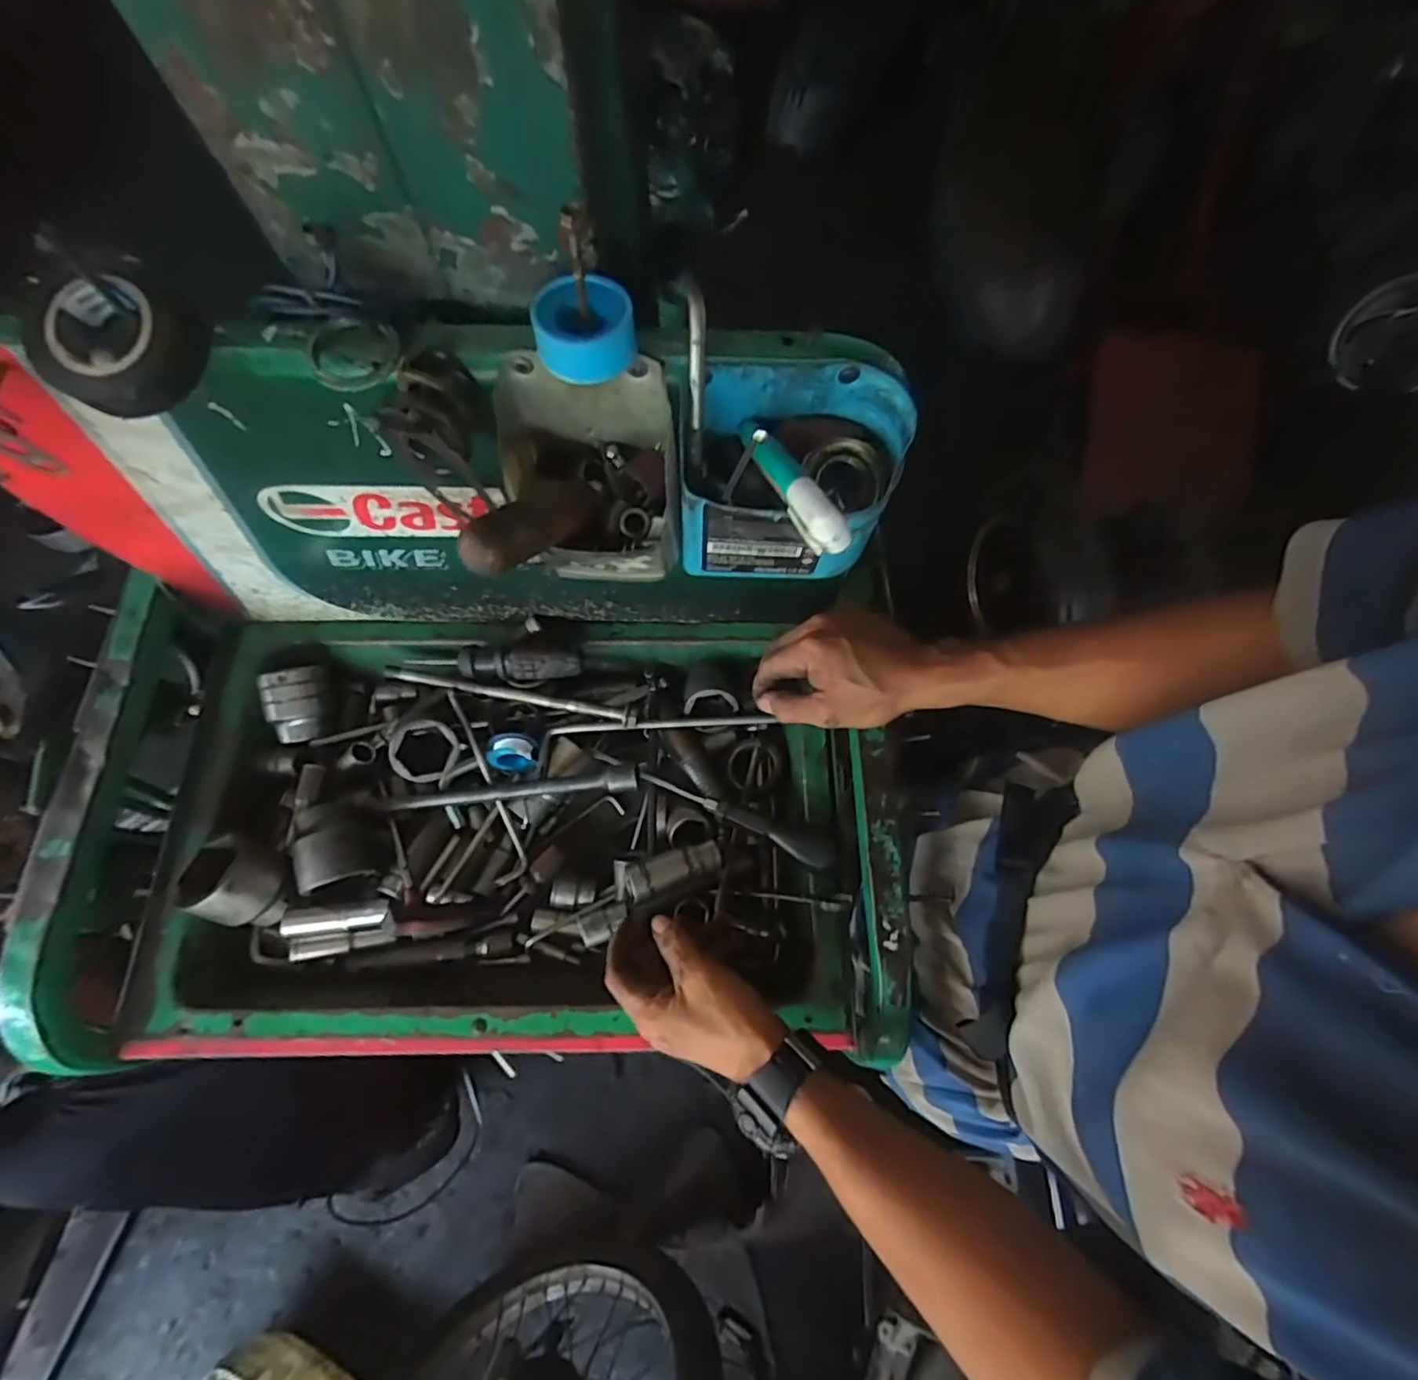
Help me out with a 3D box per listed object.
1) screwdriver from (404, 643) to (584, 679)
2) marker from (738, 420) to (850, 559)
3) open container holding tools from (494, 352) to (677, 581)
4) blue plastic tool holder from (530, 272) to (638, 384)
[{"bbox_3d":[-0.186,-0.027,0.539,0.152,0.027,0.032,3,73,1],"label":"screwdriver"},{"bbox_3d":[0.036,-0.104,0.296,0.018,0.019,0.105,-18,52,-6],"label":"marker"},{"bbox_3d":[-0.065,-0.105,0.326,0.097,0.090,0.093,-5,73,-2],"label":"open container holding tools"},{"bbox_3d":[-0.056,-0.164,0.279,0.043,0.019,0.045,-8,73,-3],"label":"blue plastic tool holder"}]

